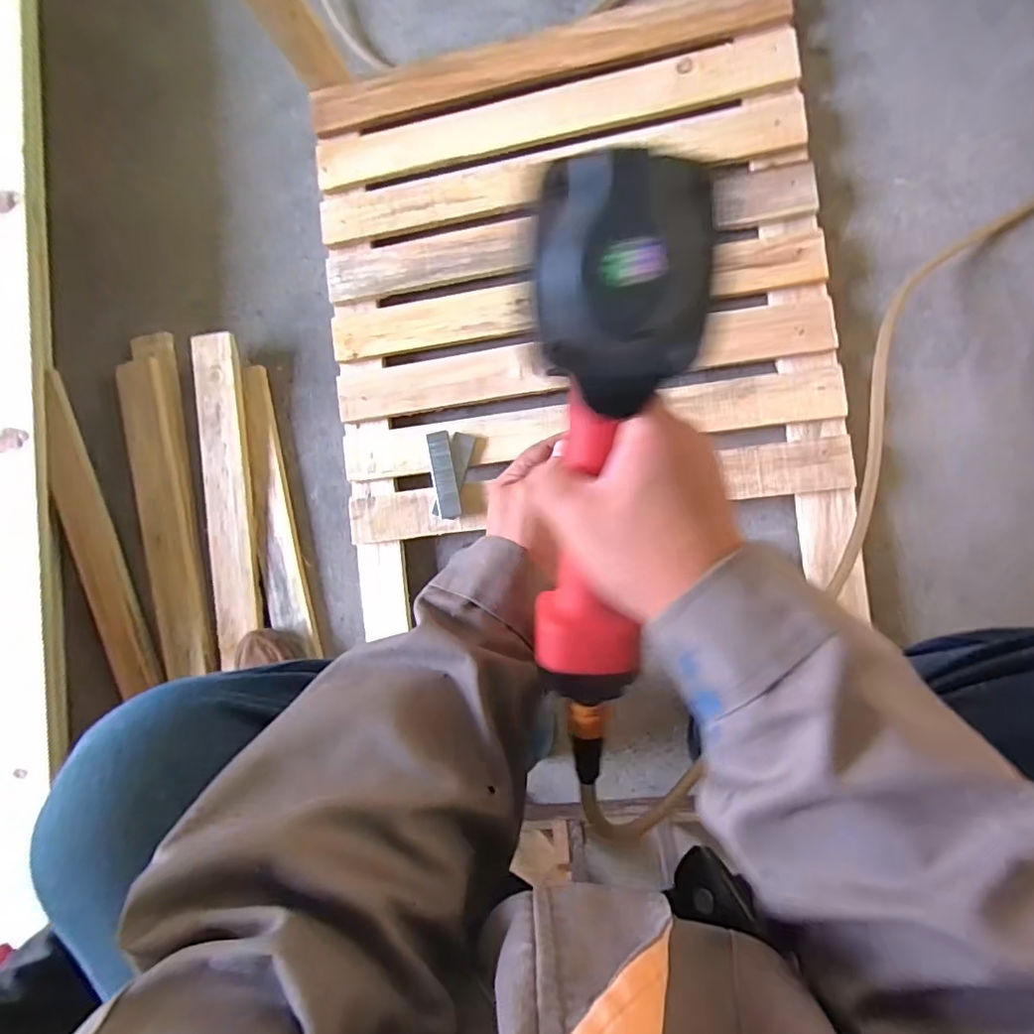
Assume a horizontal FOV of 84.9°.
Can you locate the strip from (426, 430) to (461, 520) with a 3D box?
[{"bbox_3d":[-0.091,-0.052,0.711,0.027,0.006,0.108,-9,93,-11],"label":"strip"}]

